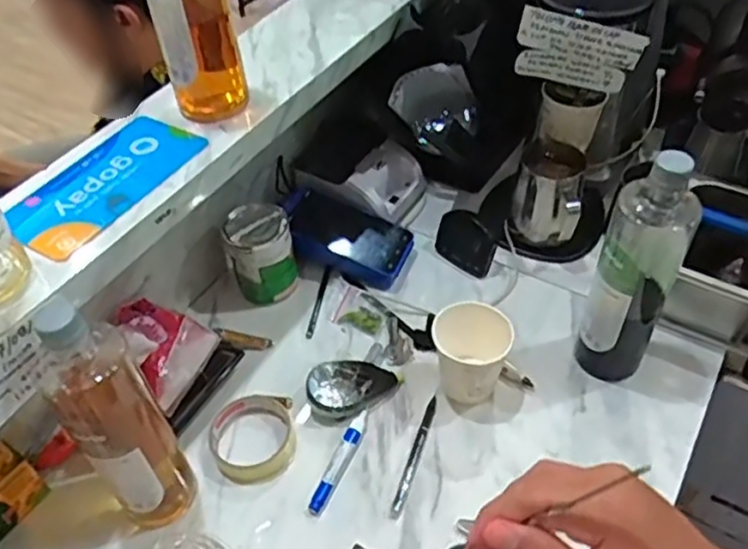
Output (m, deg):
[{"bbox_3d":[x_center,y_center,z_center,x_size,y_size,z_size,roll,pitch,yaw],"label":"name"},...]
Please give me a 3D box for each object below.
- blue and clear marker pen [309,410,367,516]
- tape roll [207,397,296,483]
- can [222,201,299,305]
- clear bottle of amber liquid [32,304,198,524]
[{"bbox_3d":[-0.033,0.184,0.679,0.015,0.015,0.114,17,51,17],"label":"blue and clear marker pen"},{"bbox_3d":[-0.123,0.166,0.696,0.088,0.022,0.087,-1,48,1],"label":"tape roll"},{"bbox_3d":[-0.134,-0.026,0.806,0.075,0.115,0.070,-1,48,1],"label":"can"},{"bbox_3d":[-0.215,0.125,0.574,0.070,0.267,0.074,-26,52,-19],"label":"clear bottle of amber liquid"}]

